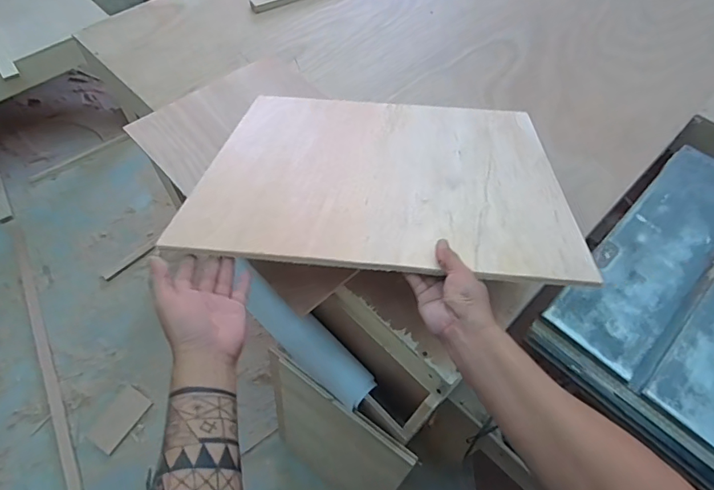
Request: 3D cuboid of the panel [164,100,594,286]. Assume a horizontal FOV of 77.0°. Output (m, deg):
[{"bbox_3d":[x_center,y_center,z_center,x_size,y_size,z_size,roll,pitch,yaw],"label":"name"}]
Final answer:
[{"bbox_3d":[0.045,-0.130,0.754,0.559,0.015,0.481,4,40,3],"label":"panel"}]

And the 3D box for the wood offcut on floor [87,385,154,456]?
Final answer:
[{"bbox_3d":[-0.750,0.553,1.427,0.101,0.009,0.184,29,52,9],"label":"wood offcut on floor"}]

